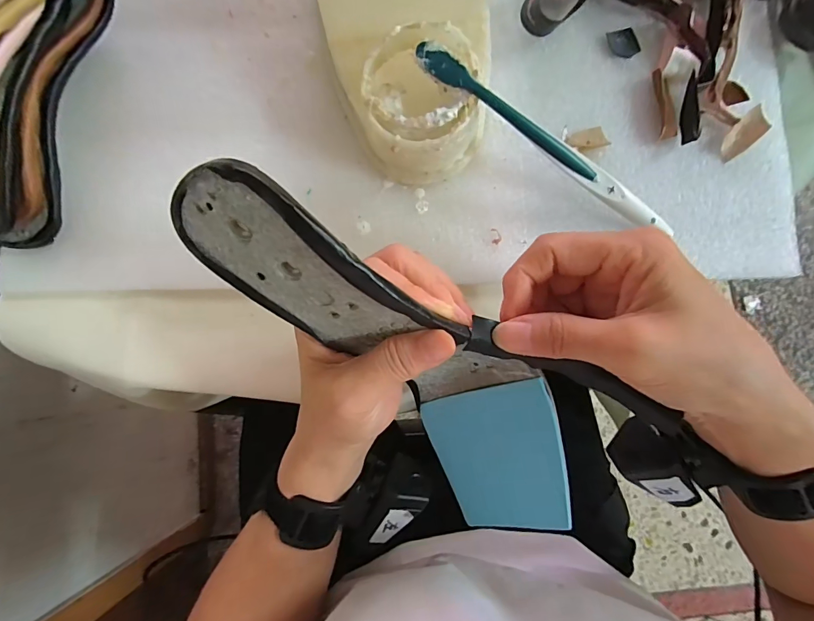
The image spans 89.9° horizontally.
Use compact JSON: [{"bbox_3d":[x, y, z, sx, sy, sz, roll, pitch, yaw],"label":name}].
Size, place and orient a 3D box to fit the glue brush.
[{"bbox_3d":[0.084,-0.096,0.237,0.180,0.007,0.013,31,83,-11],"label":"glue brush"}]

